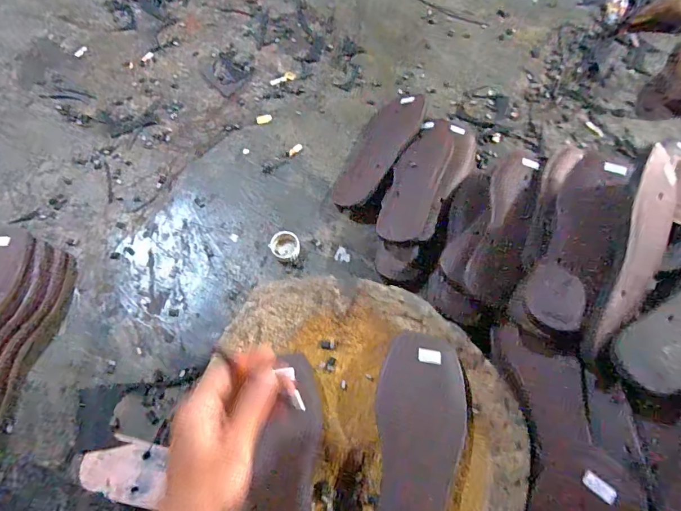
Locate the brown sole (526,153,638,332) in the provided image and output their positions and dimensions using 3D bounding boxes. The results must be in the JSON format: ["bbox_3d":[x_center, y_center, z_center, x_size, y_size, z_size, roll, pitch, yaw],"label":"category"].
[{"bbox_3d":[0.283,-0.026,0.465,0.079,0.022,0.239,8,63,45],"label":"brown sole"}]

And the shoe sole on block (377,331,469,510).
[{"bbox_3d":[0.082,0.219,0.426,0.092,0.030,0.264,9,68,2],"label":"shoe sole on block"}]

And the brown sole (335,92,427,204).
[{"bbox_3d":[0.067,-0.178,0.664,0.095,0.020,0.233,18,69,33],"label":"brown sole"}]

